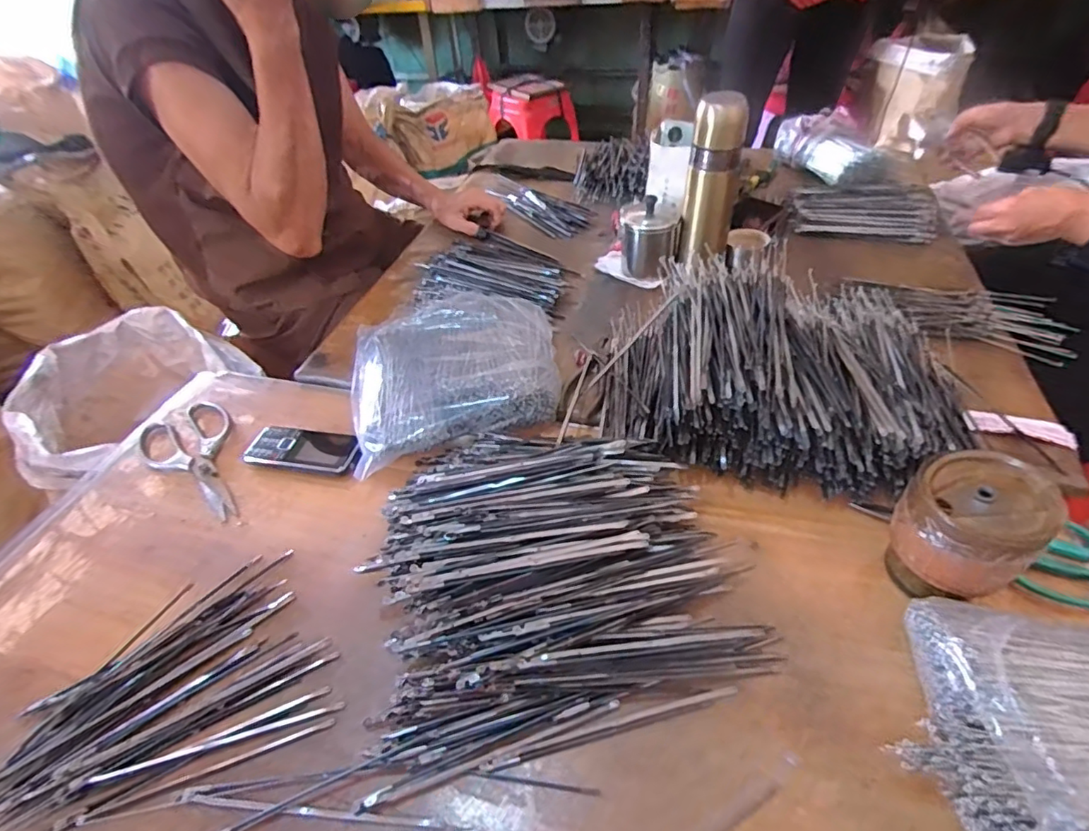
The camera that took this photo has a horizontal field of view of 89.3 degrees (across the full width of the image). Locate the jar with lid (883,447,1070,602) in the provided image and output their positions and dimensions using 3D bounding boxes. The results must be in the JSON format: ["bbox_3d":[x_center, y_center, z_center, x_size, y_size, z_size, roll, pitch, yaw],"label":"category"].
[{"bbox_3d":[0.313,0.092,0.419,0.082,0.106,0.083,-3,44,3],"label":"jar with lid"}]

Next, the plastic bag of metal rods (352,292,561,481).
[{"bbox_3d":[-0.101,-0.055,0.635,0.244,0.062,0.211,-14,44,-9],"label":"plastic bag of metal rods"}]

